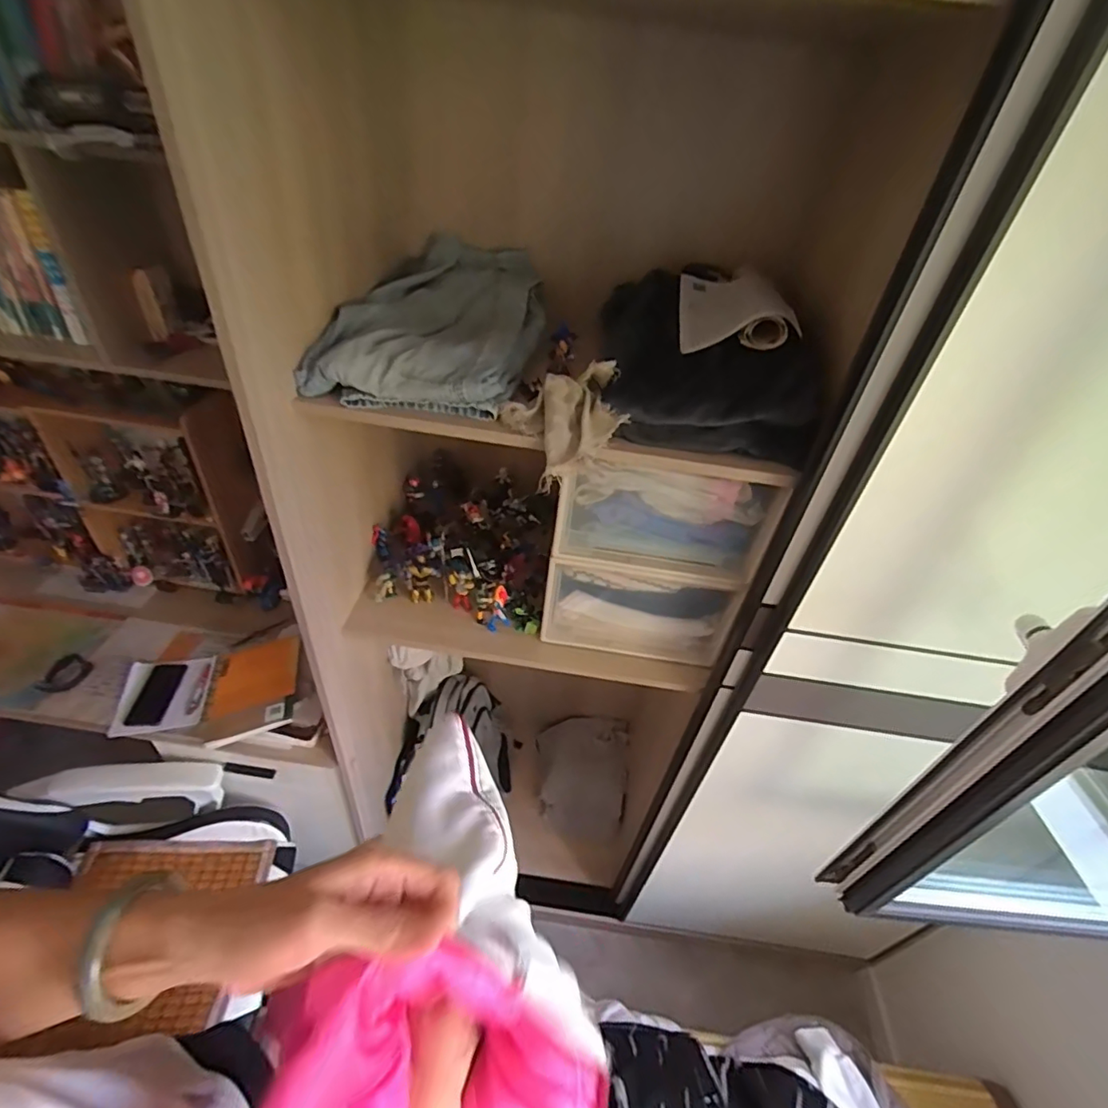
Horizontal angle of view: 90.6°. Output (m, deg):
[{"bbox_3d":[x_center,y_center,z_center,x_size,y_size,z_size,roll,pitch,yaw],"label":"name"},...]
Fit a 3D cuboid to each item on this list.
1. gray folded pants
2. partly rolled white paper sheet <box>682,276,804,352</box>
[{"bbox_3d":[-0.174,-0.400,0.917,0.293,0.107,0.535,11,40,3],"label":"gray folded pants"},{"bbox_3d":[0.278,-0.381,0.859,0.155,0.058,0.282,11,40,3],"label":"partly rolled white paper sheet"}]

